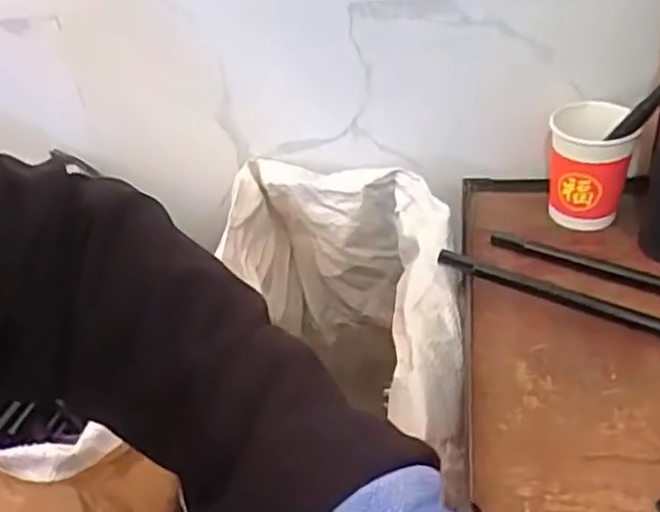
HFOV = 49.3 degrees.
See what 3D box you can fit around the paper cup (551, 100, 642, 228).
[{"bbox_3d":[0.211,-0.076,0.590,0.062,0.079,0.072,1,34,12],"label":"paper cup"}]

